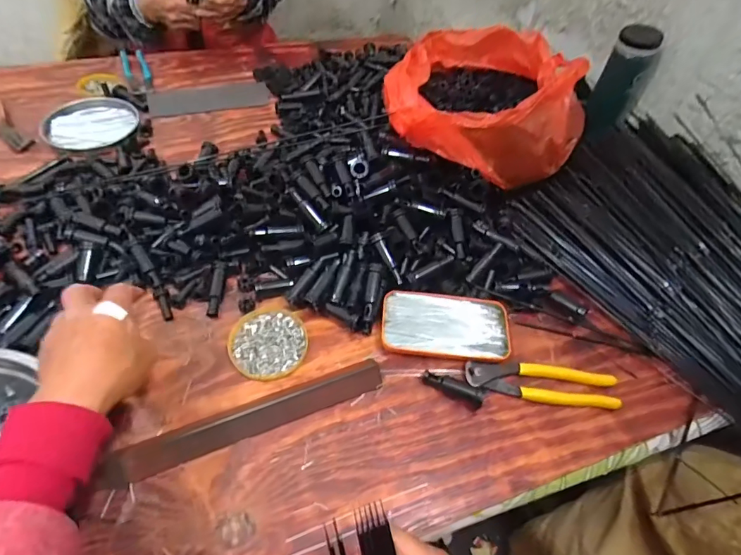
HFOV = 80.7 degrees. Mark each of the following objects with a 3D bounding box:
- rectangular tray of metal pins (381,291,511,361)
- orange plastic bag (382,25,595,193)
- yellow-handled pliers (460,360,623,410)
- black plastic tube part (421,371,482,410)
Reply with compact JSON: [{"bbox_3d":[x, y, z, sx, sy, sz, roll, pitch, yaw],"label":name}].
[{"bbox_3d":[0.087,0.053,0.502,0.144,0.014,0.074,9,52,1],"label":"rectangular tray of metal pins"},{"bbox_3d":[0.172,-0.268,0.628,0.278,0.110,0.266,13,52,4],"label":"orange plastic bag"},{"bbox_3d":[0.185,0.114,0.476,0.161,0.016,0.041,9,52,1],"label":"yellow-handled pliers"},{"bbox_3d":[0.086,0.115,0.459,0.066,0.020,0.015,26,54,14],"label":"black plastic tube part"}]

